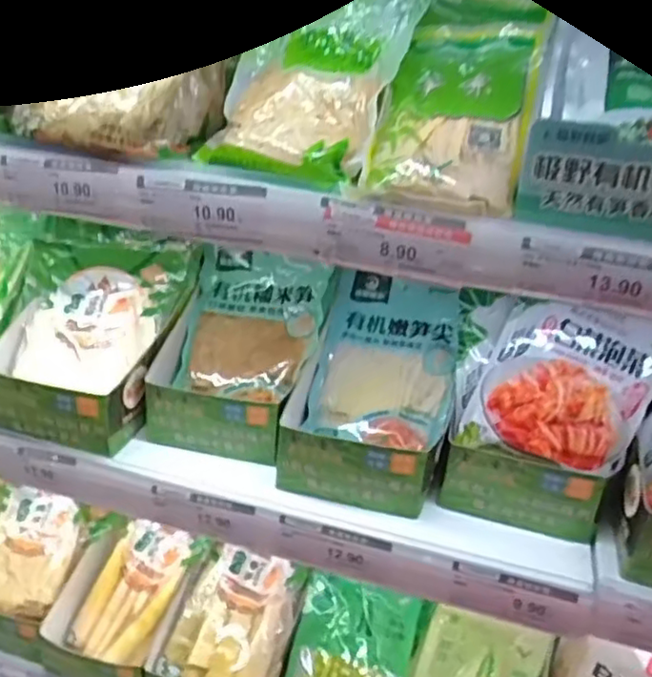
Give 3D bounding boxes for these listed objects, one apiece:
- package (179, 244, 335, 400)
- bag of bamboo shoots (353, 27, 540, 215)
[{"bbox_3d":[-0.075,-0.021,0.710,0.138,0.021,0.170,6,65,14],"label":"package"},{"bbox_3d":[0.095,-0.169,0.498,0.103,0.020,0.190,11,57,11],"label":"bag of bamboo shoots"}]

